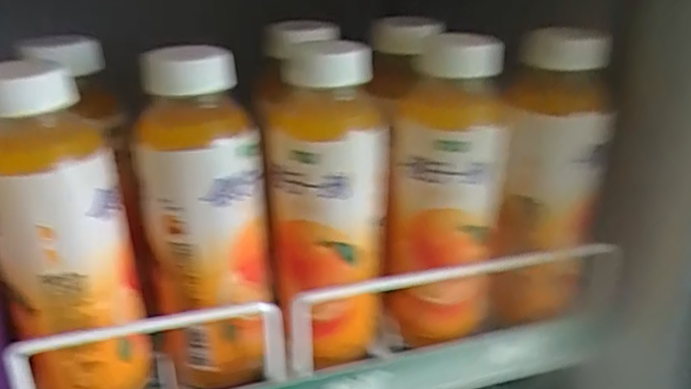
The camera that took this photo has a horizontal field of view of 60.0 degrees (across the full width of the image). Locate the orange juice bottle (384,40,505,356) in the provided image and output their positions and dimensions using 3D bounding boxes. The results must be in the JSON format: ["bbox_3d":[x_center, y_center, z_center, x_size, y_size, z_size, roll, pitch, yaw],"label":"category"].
[{"bbox_3d":[0.058,0.005,0.353,0.064,0.178,0.068,2,26,6],"label":"orange juice bottle"}]

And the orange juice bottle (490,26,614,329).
[{"bbox_3d":[0.125,-0.001,0.364,0.055,0.181,0.061,9,27,20],"label":"orange juice bottle"}]

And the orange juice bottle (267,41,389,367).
[{"bbox_3d":[-0.009,0.007,0.352,0.063,0.176,0.070,-1,26,2],"label":"orange juice bottle"}]

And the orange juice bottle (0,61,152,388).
[{"bbox_3d":[-0.141,0.030,0.305,0.060,0.181,0.054,-11,27,-19],"label":"orange juice bottle"}]

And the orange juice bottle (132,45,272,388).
[{"bbox_3d":[-0.076,0.019,0.326,0.063,0.191,0.061,-9,27,-16],"label":"orange juice bottle"}]

